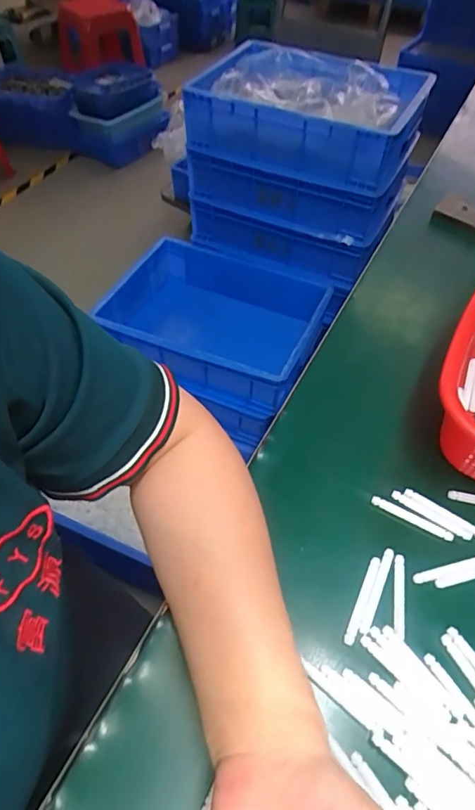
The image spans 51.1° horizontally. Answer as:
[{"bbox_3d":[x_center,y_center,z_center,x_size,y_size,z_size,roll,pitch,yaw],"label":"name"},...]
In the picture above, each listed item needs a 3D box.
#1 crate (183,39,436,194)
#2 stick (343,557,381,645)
[{"bbox_3d":[0.134,-0.566,0.963,0.413,0.128,0.292,17,53,13],"label":"crate"},{"bbox_3d":[0.080,0.124,0.317,0.006,0.004,0.058,22,53,16],"label":"stick"}]

